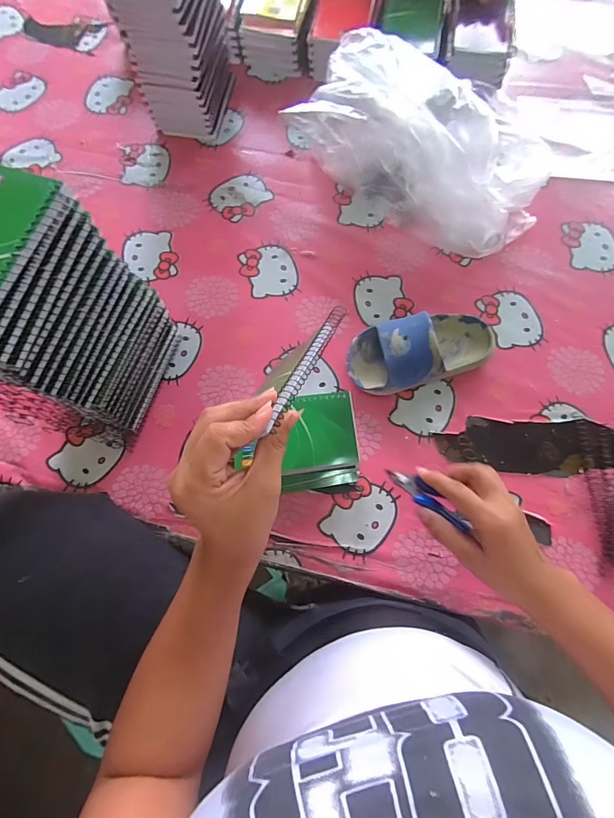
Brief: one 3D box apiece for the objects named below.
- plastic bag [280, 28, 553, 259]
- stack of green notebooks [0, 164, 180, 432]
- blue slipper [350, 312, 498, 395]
[{"bbox_3d":[0.143,-0.336,0.500,0.324,0.123,0.140,37,77,10],"label":"plastic bag"},{"bbox_3d":[-0.218,-0.074,0.361,0.088,0.247,0.137,18,75,5],"label":"stack of green notebooks"},{"bbox_3d":[0.136,-0.072,0.456,0.173,0.060,0.079,-14,75,-4],"label":"blue slipper"}]

